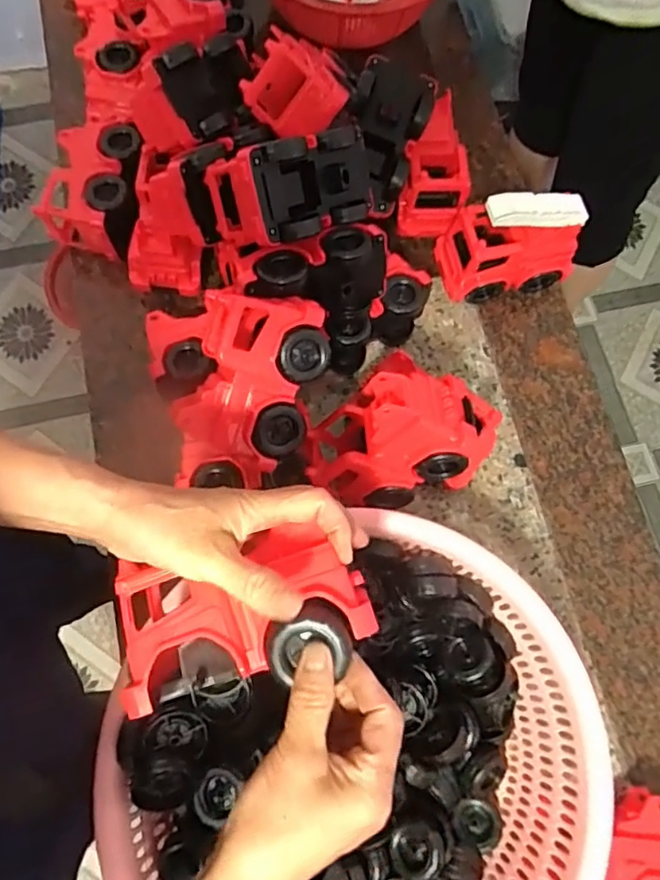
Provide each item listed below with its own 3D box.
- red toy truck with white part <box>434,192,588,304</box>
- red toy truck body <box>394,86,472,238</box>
[{"bbox_3d":[0.206,-0.231,0.704,0.150,0.127,0.087,-11,74,-5],"label":"red toy truck with white part"},{"bbox_3d":[0.131,-0.328,0.727,0.079,0.080,0.144,13,73,3],"label":"red toy truck body"}]

